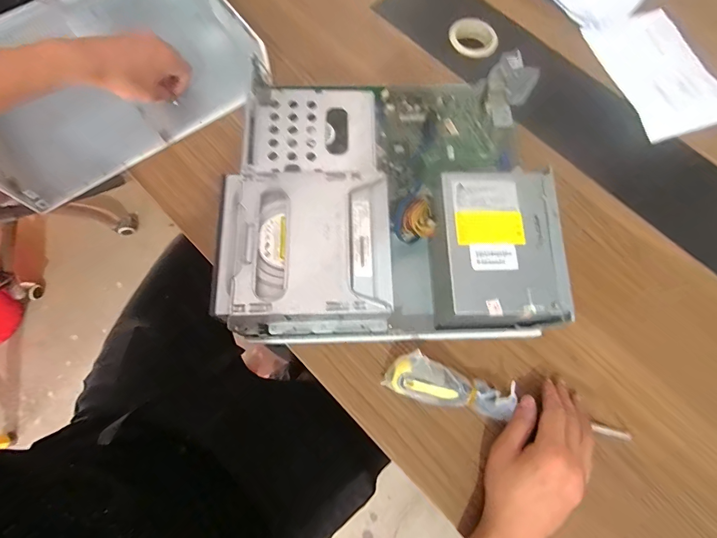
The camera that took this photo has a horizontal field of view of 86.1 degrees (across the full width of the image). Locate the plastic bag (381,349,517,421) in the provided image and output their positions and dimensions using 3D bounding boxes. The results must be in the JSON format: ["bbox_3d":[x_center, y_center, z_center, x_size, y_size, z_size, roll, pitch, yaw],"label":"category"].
[{"bbox_3d":[0.091,0.119,0.393,0.126,0.036,0.042,13,72,2],"label":"plastic bag"}]

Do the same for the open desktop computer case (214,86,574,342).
[{"bbox_3d":[0.031,-0.085,0.432,0.324,0.091,0.318,0,73,-2],"label":"open desktop computer case"}]

